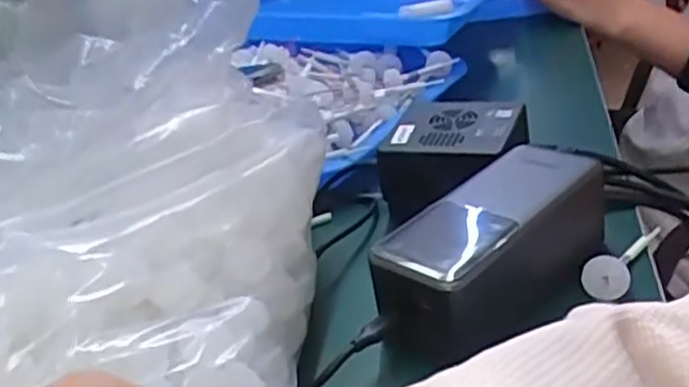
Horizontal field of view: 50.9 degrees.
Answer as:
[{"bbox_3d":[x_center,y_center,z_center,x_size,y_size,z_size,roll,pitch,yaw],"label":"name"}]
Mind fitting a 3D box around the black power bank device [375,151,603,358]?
[{"bbox_3d":[0.075,0.023,0.356,0.059,0.043,0.140,15,37,41],"label":"black power bank device"}]

